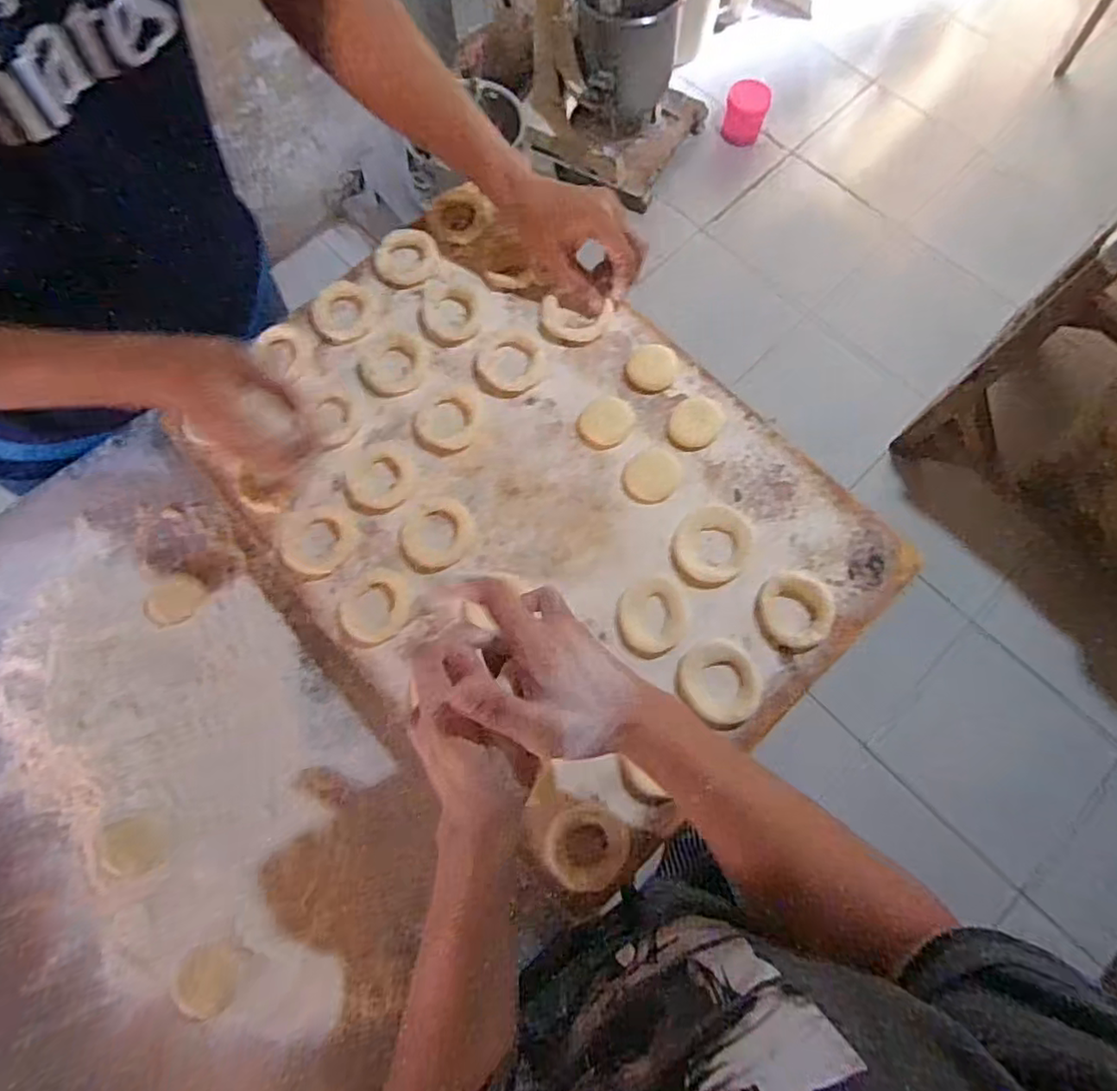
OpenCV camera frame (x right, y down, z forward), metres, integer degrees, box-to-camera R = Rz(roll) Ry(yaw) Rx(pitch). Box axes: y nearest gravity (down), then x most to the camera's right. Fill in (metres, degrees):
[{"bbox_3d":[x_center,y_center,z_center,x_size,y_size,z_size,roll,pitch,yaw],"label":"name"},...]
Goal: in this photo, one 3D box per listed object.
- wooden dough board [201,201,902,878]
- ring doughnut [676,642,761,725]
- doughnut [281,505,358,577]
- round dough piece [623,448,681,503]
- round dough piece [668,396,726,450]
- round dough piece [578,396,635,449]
[{"bbox_3d":[-0.032,-0.053,0.587,0.453,0.031,0.585,-40,76,-11],"label":"wooden dough board"},{"bbox_3d":[0.131,0.110,0.518,0.063,0.015,0.065,0,72,1],"label":"ring doughnut"},{"bbox_3d":[-0.216,-0.005,0.572,0.063,0.009,0.065,0,72,1],"label":"doughnut"},{"bbox_3d":[0.085,-0.063,0.577,0.050,0.007,0.049,0,72,1],"label":"round dough piece"},{"bbox_3d":[0.128,-0.114,0.591,0.045,0.005,0.054,29,75,9],"label":"round dough piece"},{"bbox_3d":[0.045,-0.117,0.598,0.049,0.005,0.054,34,76,11],"label":"round dough piece"}]

